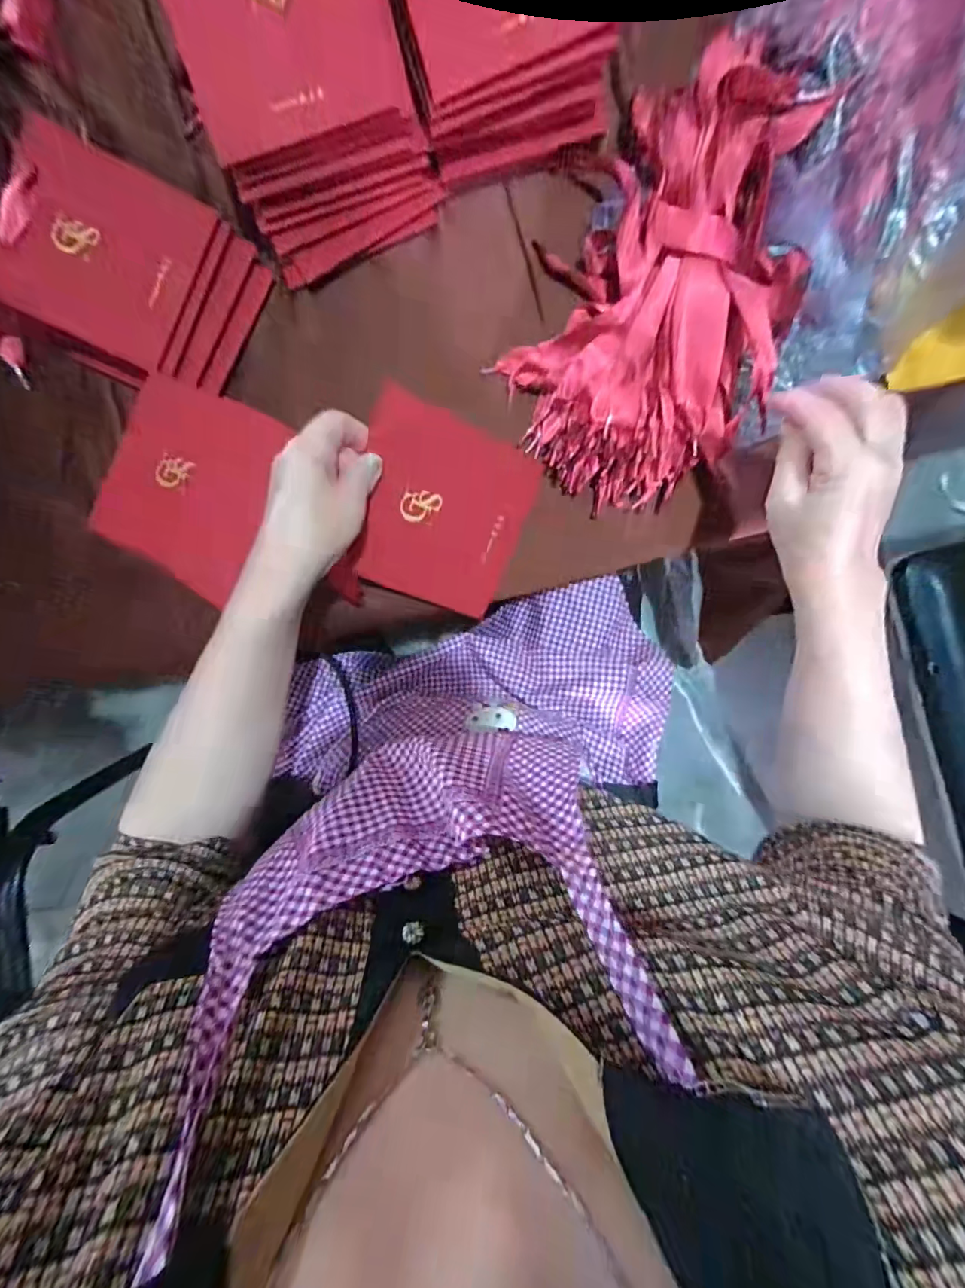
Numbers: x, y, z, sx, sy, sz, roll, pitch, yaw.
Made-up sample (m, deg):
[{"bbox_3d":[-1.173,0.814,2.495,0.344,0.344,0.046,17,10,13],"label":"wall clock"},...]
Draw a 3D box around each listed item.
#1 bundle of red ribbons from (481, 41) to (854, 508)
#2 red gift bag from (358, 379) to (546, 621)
[{"bbox_3d":[0.142,-0.268,0.367,0.195,0.067,0.310,22,91,2],"label":"bundle of red ribbons"},{"bbox_3d":[-0.033,-0.105,0.373,0.137,0.006,0.140,18,102,-25],"label":"red gift bag"}]

